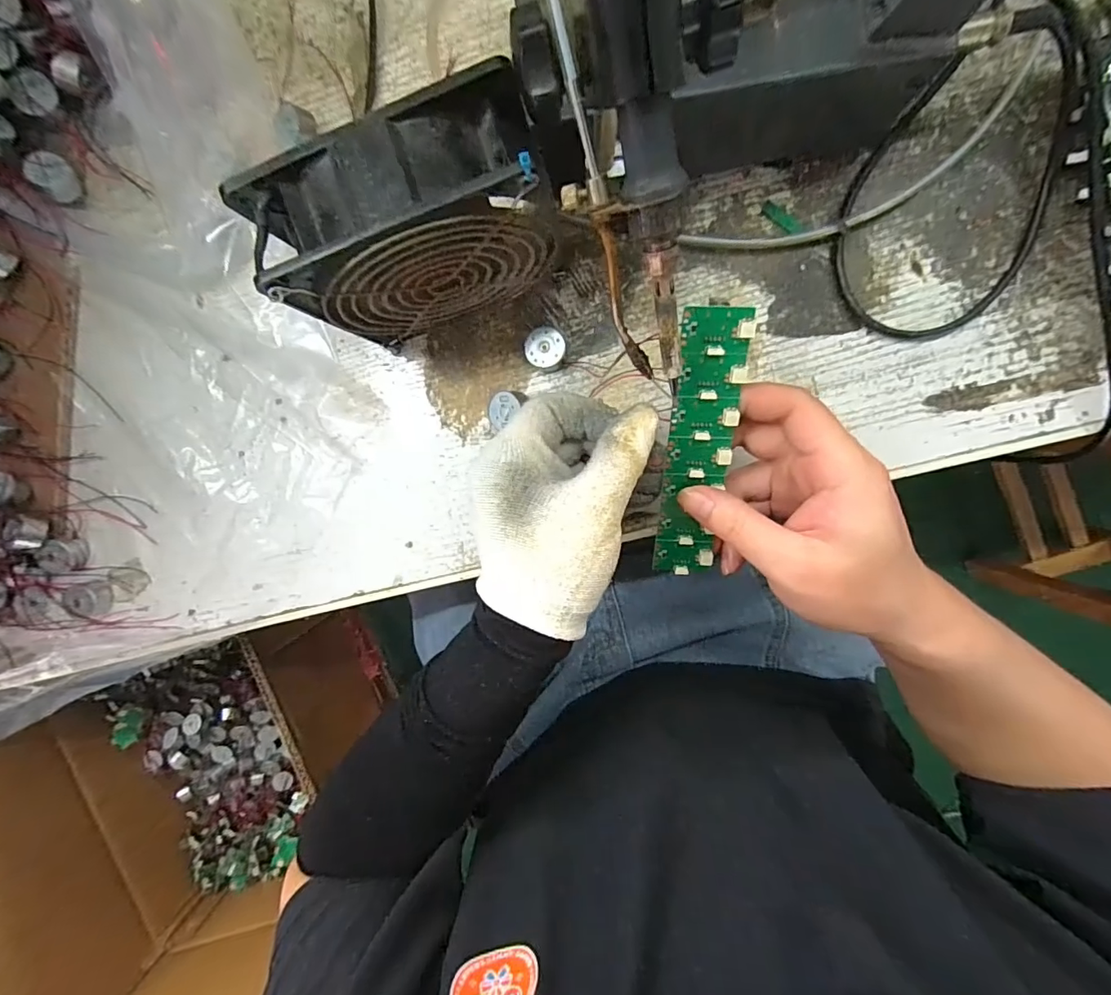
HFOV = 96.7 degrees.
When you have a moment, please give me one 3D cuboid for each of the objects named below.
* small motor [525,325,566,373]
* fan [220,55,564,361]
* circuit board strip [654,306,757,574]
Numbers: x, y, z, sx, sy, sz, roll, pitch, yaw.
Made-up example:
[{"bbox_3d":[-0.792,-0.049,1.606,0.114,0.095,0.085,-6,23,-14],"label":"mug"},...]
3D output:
[{"bbox_3d":[-0.005,-0.088,0.292,0.022,0.014,0.024,1,96,5],"label":"small motor"},{"bbox_3d":[-0.062,-0.119,0.238,0.121,0.121,0.048,-16,94,7],"label":"fan"},{"bbox_3d":[0.070,-0.020,0.243,0.030,0.005,0.136,5,117,5],"label":"circuit board strip"}]

